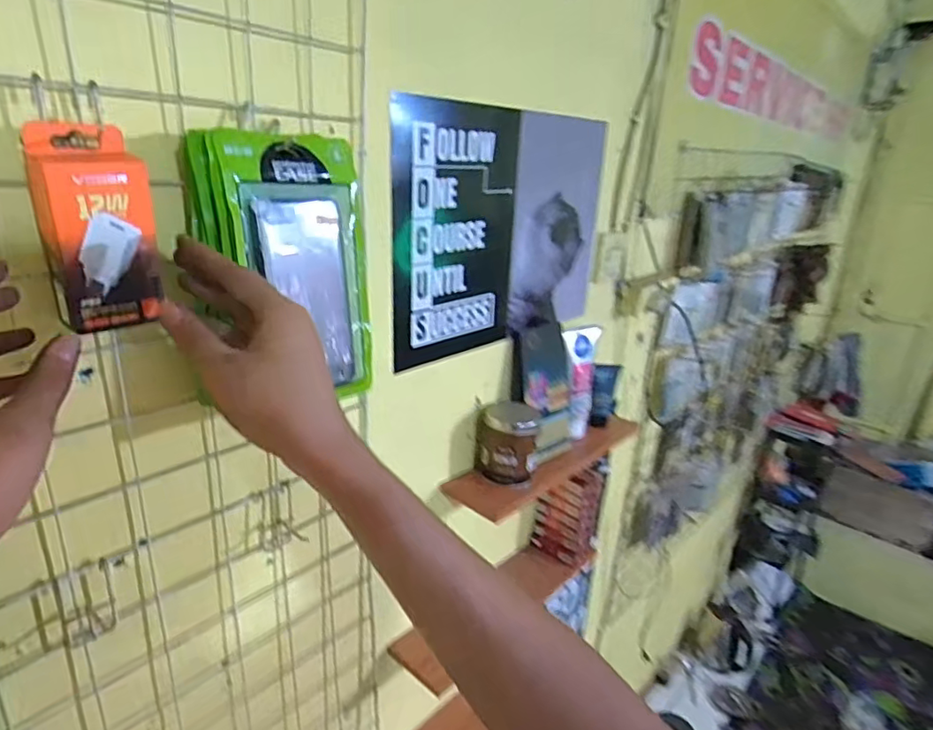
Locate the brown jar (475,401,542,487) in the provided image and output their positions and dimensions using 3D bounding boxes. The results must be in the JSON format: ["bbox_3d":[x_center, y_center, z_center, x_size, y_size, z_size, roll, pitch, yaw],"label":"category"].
[{"bbox_3d":[0.054,0.106,0.788,0.089,0.090,0.087,4,19,-1],"label":"brown jar"}]

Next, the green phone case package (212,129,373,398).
[{"bbox_3d":[-0.126,-0.073,0.449,0.013,0.207,0.107,9,19,42],"label":"green phone case package"}]

